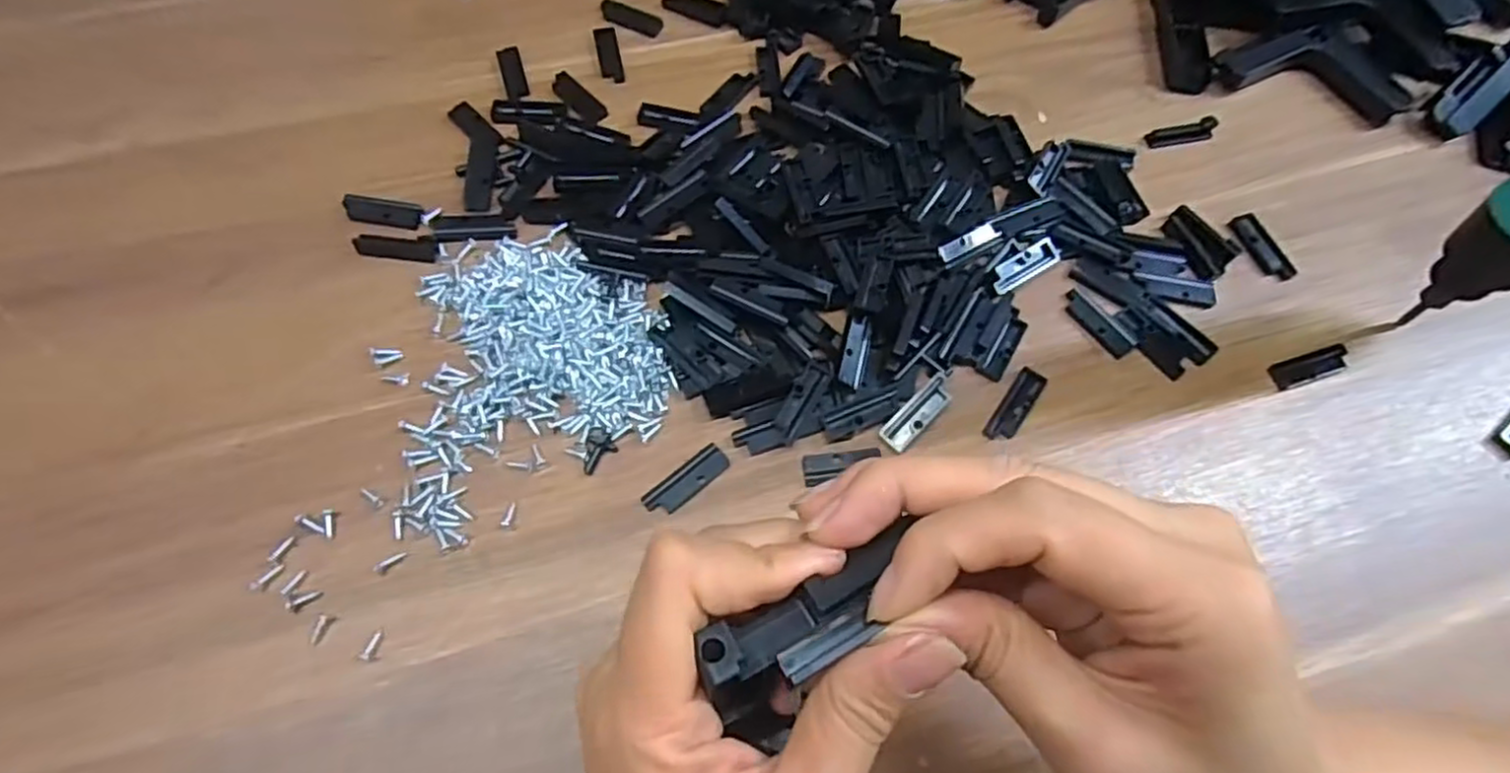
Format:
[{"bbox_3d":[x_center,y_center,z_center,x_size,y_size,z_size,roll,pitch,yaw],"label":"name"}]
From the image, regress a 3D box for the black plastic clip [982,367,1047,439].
[{"bbox_3d":[0.108,0.008,0.296,0.011,0.004,0.037,34,69,12],"label":"black plastic clip"}]

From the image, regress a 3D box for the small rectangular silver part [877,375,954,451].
[{"bbox_3d":[0.066,0.011,0.289,0.035,0.005,0.012,-41,74,-18],"label":"small rectangular silver part"}]

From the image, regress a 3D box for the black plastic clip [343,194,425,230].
[{"bbox_3d":[-0.168,-0.079,0.322,0.038,0.004,0.014,9,66,2],"label":"black plastic clip"}]

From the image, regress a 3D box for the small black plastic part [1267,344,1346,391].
[{"bbox_3d":[0.239,-0.009,0.308,0.036,0.006,0.012,-17,68,-10],"label":"small black plastic part"}]

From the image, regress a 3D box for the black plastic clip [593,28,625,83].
[{"bbox_3d":[-0.076,-0.173,0.372,0.012,0.004,0.039,-11,67,-7],"label":"black plastic clip"}]

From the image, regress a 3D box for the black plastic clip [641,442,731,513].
[{"bbox_3d":[-0.026,0.037,0.277,0.036,0.004,0.012,-39,73,-17],"label":"black plastic clip"}]

